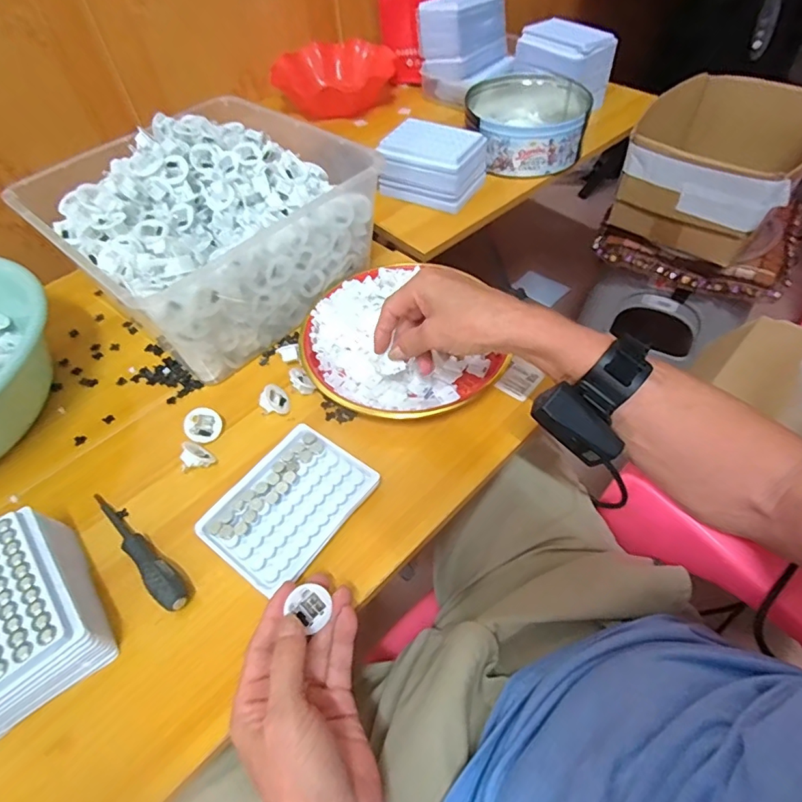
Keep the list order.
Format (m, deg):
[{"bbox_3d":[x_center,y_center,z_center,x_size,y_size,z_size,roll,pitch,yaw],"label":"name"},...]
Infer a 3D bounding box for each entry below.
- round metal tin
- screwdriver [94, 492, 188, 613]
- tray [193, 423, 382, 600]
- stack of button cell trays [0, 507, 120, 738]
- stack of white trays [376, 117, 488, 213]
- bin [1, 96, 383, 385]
[{"bbox_3d":[0.192,-0.427,0.773,0.180,0.072,0.176,3,53,6],"label":"round metal tin"},{"bbox_3d":[-0.221,0.122,0.417,0.145,0.020,0.022,33,61,26],"label":"screwdriver"},{"bbox_3d":[-0.096,0.091,0.439,0.097,0.024,0.133,30,60,24],"label":"tray"},{"bbox_3d":[-0.286,0.162,0.369,0.099,0.059,0.136,-33,57,-20],"label":"stack of button cell trays"},{"bbox_3d":[0.049,-0.347,0.730,0.135,0.079,0.108,17,55,16],"label":"stack of white trays"},{"bbox_3d":[-0.211,-0.197,0.576,0.264,0.146,0.296,36,62,27],"label":"bin"}]

